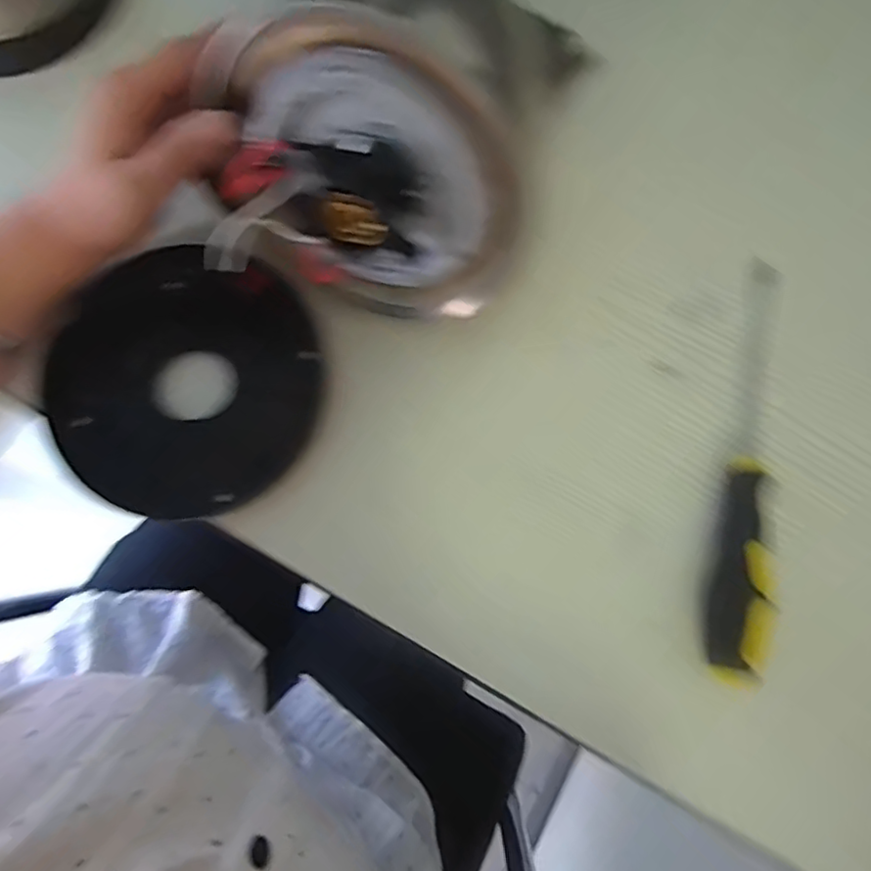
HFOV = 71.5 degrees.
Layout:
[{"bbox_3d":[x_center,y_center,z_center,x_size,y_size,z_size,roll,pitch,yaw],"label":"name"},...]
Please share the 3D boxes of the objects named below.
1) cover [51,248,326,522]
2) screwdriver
[{"bbox_3d":[-0.129,-0.030,0.318,0.130,0.017,0.138,0,76,-1],"label":"cover"},{"bbox_3d":[0.165,0.010,0.311,0.022,0.025,0.222,14,77,3],"label":"screwdriver"}]

